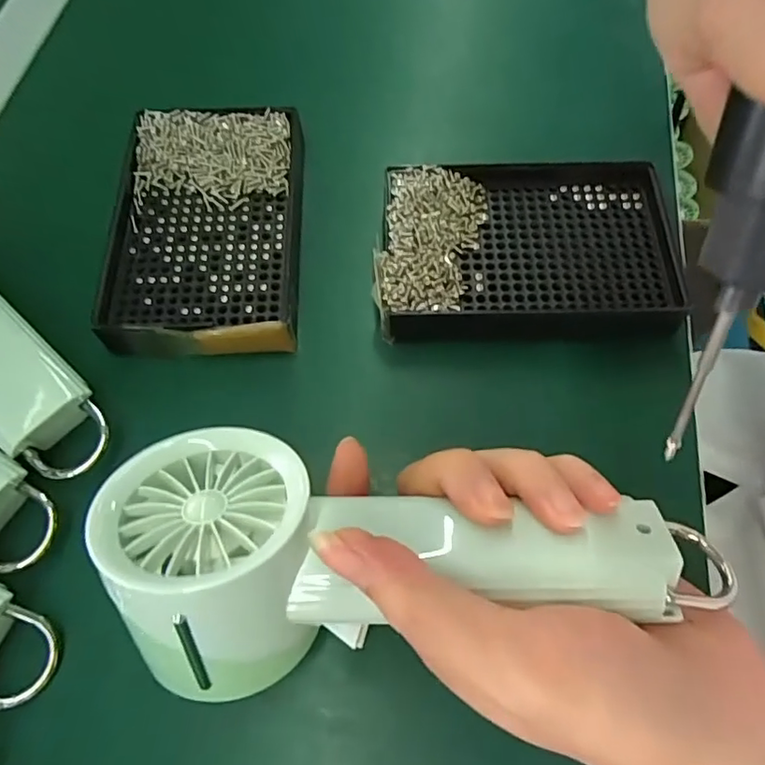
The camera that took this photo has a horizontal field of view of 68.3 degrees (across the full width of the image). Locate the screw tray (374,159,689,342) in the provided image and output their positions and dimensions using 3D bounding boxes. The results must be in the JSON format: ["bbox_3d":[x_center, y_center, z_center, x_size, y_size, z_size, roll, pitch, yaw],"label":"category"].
[{"bbox_3d":[0.071,-0.065,0.277,0.143,0.023,0.096,-1,66,0],"label":"screw tray"}]

